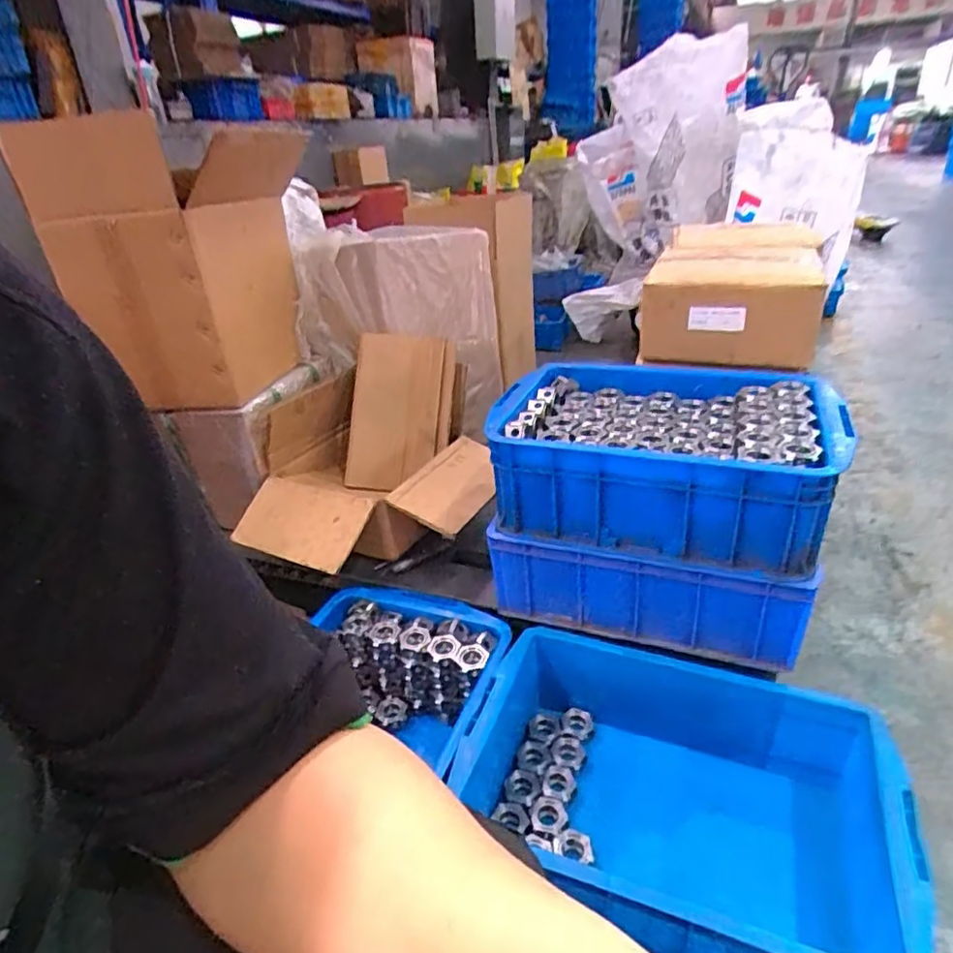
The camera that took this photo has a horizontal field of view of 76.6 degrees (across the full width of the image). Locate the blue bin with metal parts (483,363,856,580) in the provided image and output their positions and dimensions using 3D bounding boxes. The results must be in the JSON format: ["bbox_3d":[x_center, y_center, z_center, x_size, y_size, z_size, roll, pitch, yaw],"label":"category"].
[{"bbox_3d":[0.248,-0.037,0.838,0.424,0.145,0.315,8,32,21],"label":"blue bin with metal parts"}]

